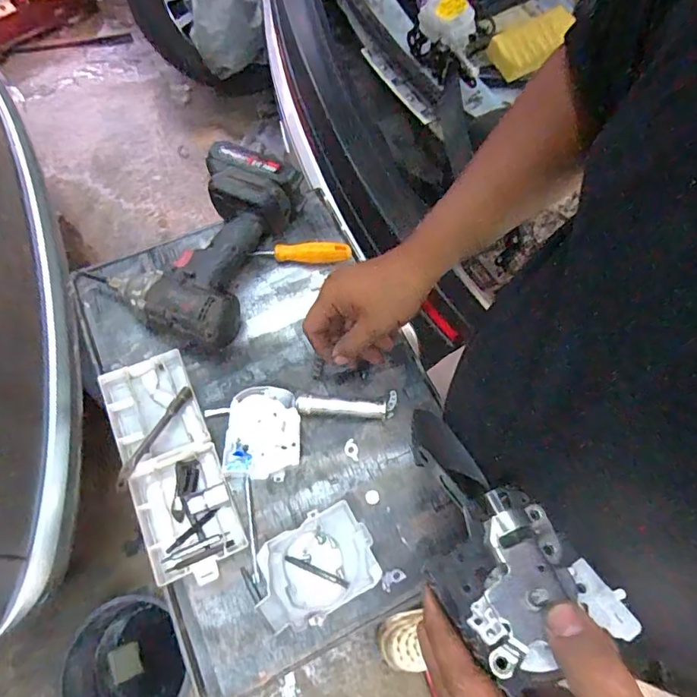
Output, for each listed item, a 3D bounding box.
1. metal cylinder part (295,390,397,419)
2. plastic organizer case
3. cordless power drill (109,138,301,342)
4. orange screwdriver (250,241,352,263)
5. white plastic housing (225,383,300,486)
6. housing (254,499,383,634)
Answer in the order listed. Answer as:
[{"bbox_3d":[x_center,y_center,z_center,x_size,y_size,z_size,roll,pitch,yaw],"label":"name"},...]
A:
[{"bbox_3d":[-0.002,0.060,0.523,0.105,0.015,0.028,-2,70,-1],"label":"metal cylinder part"},{"bbox_3d":[-0.179,0.114,0.499,0.088,0.028,0.225,-25,71,-9],"label":"plastic organizer case"},{"bbox_3d":[-0.160,-0.119,0.561,0.141,0.066,0.223,18,67,6],"label":"cordless power drill"},{"bbox_3d":[-0.056,-0.116,0.597,0.115,0.016,0.024,4,70,1],"label":"orange screwdriver"},{"bbox_3d":[-0.085,0.083,0.500,0.071,0.020,0.090,1,70,0],"label":"white plastic housing"},{"bbox_3d":[-0.032,0.201,0.458,0.111,0.030,0.080,-30,72,-10],"label":"housing"}]

